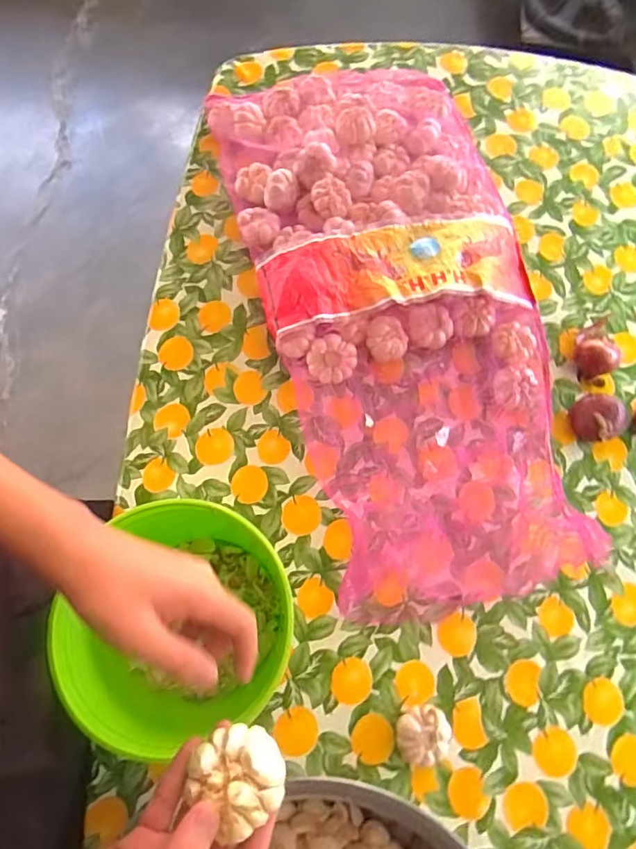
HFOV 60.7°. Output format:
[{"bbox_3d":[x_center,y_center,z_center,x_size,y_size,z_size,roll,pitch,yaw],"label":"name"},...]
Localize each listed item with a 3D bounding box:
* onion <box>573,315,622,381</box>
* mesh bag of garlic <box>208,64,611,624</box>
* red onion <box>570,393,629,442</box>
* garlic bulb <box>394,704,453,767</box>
[{"bbox_3d":[0.369,-0.103,0.725,0.050,0.049,0.086,7,72,1],"label":"onion"},{"bbox_3d":[0.112,-0.171,0.727,0.368,0.077,0.797,-15,73,-6],"label":"mesh bag of garlic"},{"bbox_3d":[0.356,-0.006,0.698,0.058,0.048,0.056,0,72,-1],"label":"red onion"},{"bbox_3d":[0.113,0.332,0.582,0.060,0.035,0.051,-23,74,-8],"label":"garlic bulb"}]

